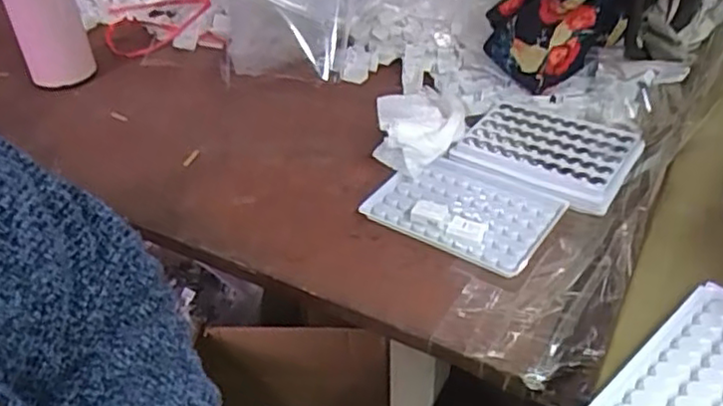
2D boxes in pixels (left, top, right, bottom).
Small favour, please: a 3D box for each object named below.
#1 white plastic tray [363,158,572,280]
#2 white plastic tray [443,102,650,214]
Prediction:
[{"bbox_3d":[0.074,0.003,0.500,0.122,0.016,0.089,27,47,33],"label":"white plastic tray"},{"bbox_3d":[0.149,-0.043,0.540,0.124,0.029,0.096,22,45,28],"label":"white plastic tray"}]

